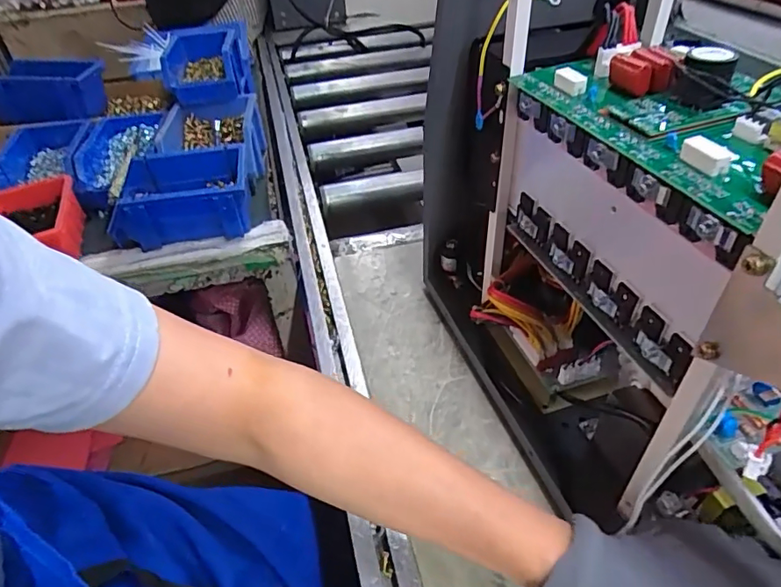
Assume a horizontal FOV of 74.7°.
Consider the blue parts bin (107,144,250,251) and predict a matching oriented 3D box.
[{"bbox_3d":[-0.247,-0.116,0.620,0.149,0.069,0.115,-11,42,-7],"label":"blue parts bin"}]

